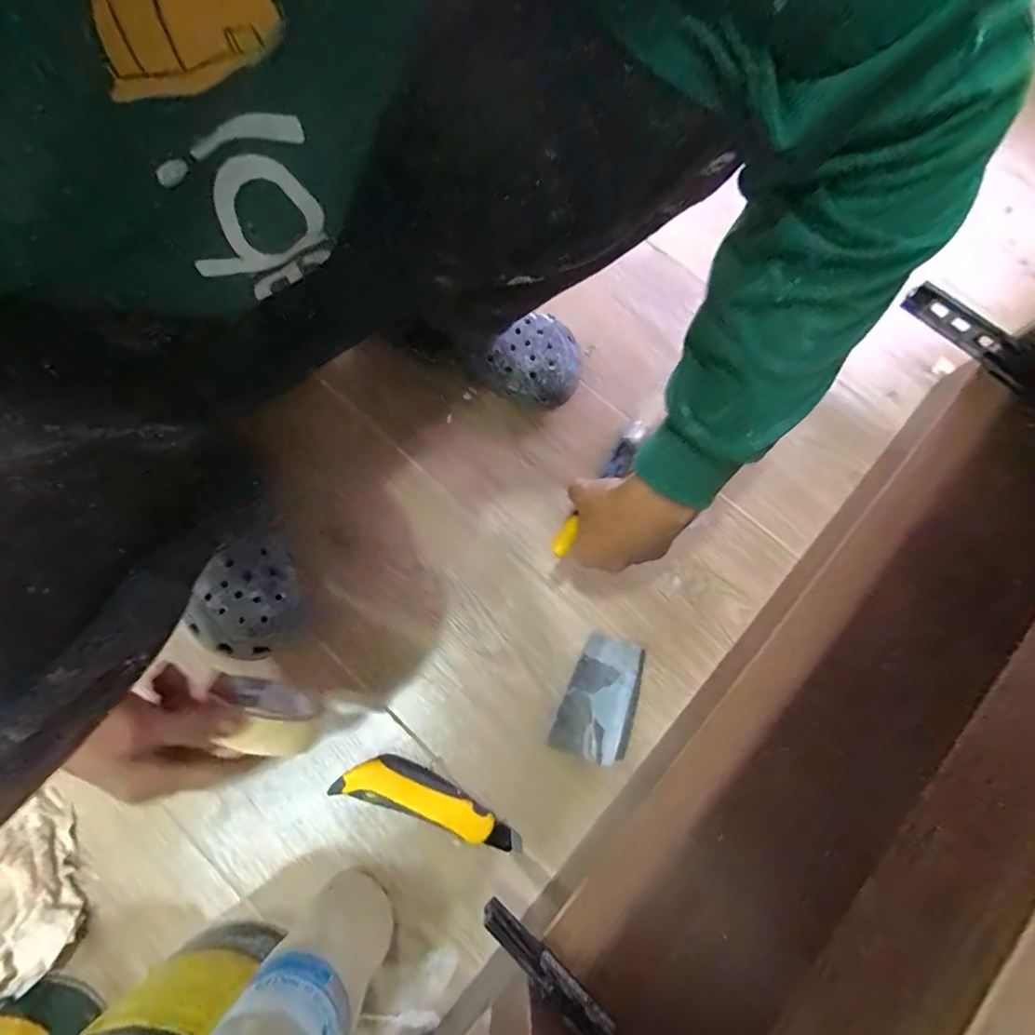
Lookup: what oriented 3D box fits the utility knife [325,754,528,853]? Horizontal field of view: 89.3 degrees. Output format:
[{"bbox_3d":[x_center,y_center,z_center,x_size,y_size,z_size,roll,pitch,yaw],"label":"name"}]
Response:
[{"bbox_3d":[-0.079,0.263,0.492,0.178,0.032,0.049,19,77,4],"label":"utility knife"}]

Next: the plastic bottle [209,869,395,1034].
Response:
[{"bbox_3d":[-0.145,0.328,0.356,0.074,0.259,0.065,26,77,6],"label":"plastic bottle"}]

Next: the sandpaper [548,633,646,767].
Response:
[{"bbox_3d":[0.084,0.179,0.517,0.069,0.025,0.118,23,77,5],"label":"sandpaper"}]

